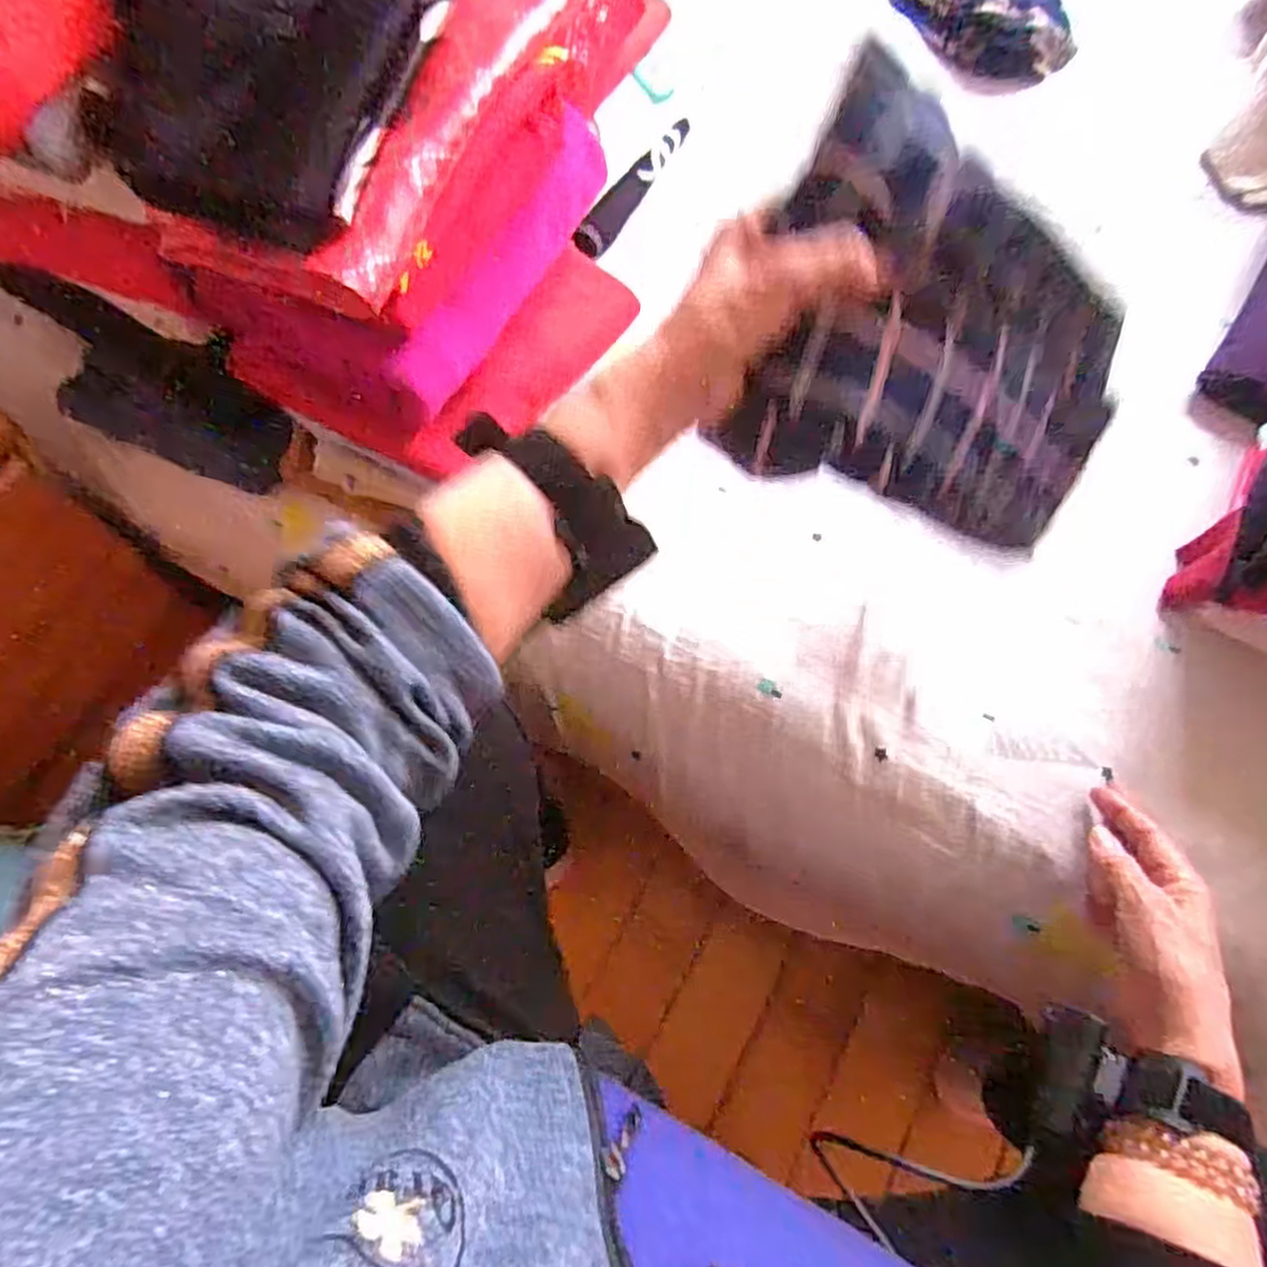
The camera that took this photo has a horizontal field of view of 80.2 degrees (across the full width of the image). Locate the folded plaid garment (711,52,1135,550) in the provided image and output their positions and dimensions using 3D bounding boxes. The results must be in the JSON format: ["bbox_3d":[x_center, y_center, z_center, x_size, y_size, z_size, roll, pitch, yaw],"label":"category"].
[{"bbox_3d":[0.176,-0.142,0.396,0.243,0.168,0.039,11,17,-29],"label":"folded plaid garment"}]

